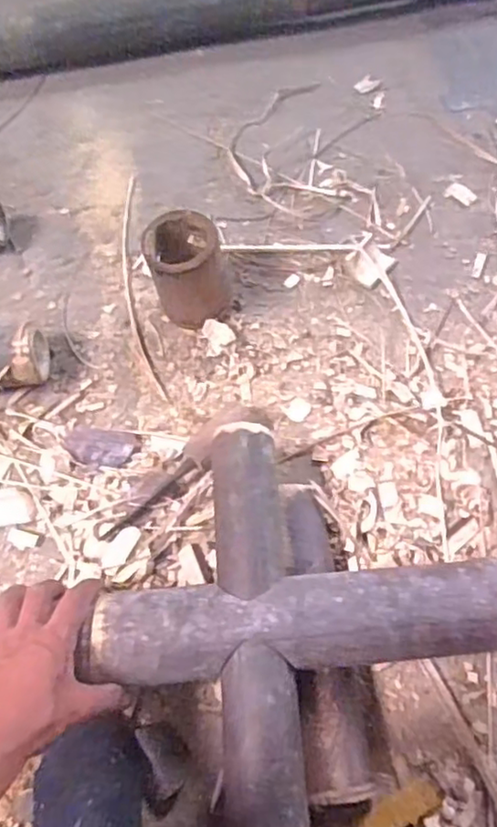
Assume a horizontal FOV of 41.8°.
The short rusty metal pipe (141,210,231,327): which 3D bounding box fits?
[{"bbox_3d":[-0.069,-0.162,0.765,0.093,0.124,0.092,-1,65,1],"label":"short rusty metal pipe"}]

